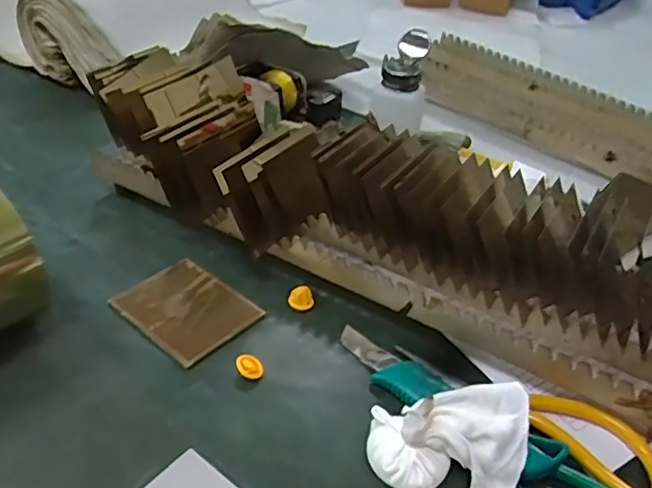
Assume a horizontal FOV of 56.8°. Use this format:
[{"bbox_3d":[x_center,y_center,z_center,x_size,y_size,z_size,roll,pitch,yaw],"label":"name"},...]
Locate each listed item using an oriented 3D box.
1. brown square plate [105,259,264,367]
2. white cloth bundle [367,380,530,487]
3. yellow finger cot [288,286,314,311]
[{"bbox_3d":[-0.114,0.051,0.491,0.100,0.006,0.082,32,43,29],"label":"brown square plate"},{"bbox_3d":[0.078,0.123,0.381,0.092,0.058,0.049,6,37,-2],"label":"white cloth bundle"},{"bbox_3d":[-0.020,0.046,0.501,0.021,0.019,0.014,11,37,5],"label":"yellow finger cot"}]

